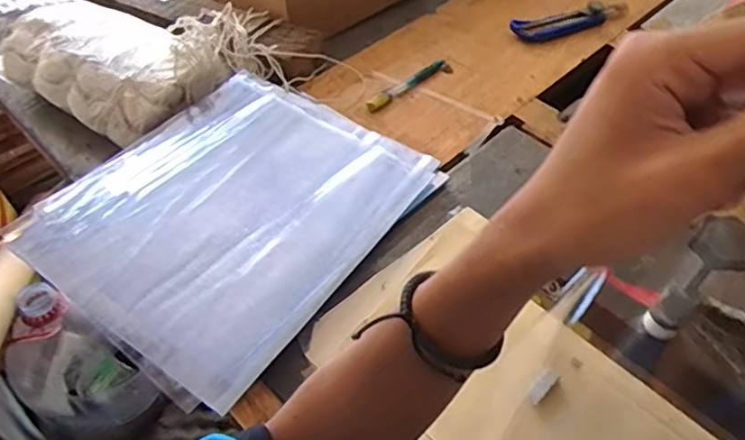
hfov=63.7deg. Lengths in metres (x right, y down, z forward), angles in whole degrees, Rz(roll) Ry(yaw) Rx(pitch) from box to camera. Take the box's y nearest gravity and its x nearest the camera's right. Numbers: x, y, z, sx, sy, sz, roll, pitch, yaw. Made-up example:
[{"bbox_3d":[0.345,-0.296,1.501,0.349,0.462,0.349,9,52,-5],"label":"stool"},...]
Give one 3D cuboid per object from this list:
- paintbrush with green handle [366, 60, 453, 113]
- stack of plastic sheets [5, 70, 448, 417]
[{"bbox_3d":[0.046,-0.169,0.737,0.127,0.009,0.021,-31,56,-24],"label":"paintbrush with green handle"},{"bbox_3d":[-0.140,-0.016,0.593,0.303,0.024,0.321,31,56,24],"label":"stack of plastic sheets"}]

